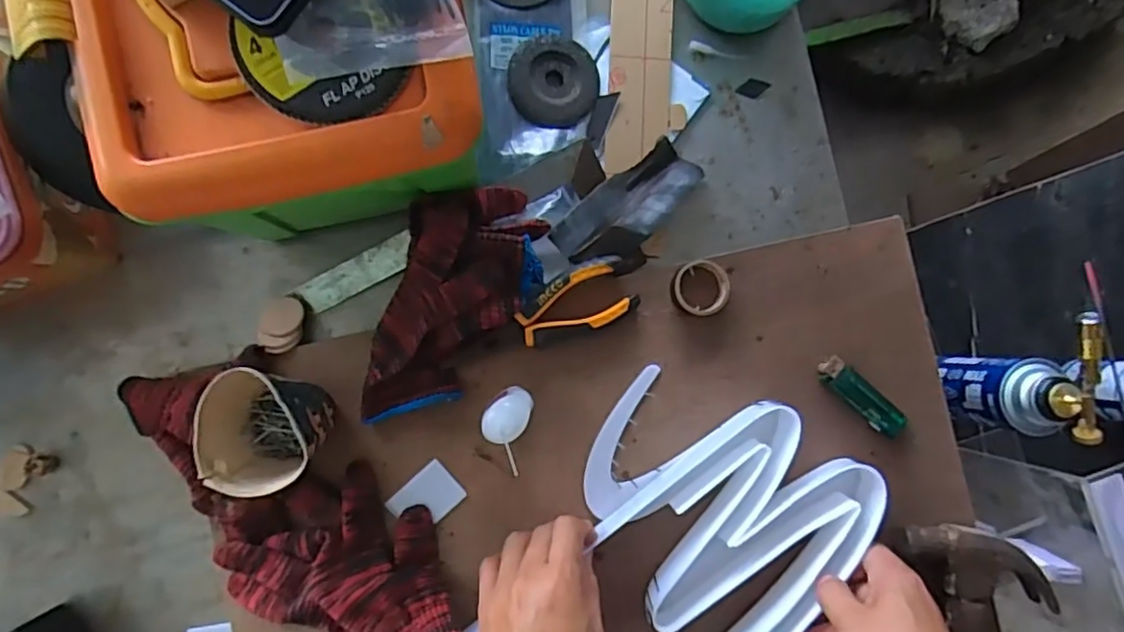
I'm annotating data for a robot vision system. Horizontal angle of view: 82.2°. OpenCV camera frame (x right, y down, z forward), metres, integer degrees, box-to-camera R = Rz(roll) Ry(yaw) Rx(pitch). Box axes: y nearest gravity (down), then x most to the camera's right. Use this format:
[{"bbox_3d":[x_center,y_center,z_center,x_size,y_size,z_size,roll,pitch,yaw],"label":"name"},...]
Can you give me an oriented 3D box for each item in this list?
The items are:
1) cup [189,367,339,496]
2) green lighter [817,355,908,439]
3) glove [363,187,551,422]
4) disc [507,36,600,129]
[{"bbox_3d":[-0.204,0.077,0.458,0.069,0.082,0.081,-3,90,-3],"label":"cup"},{"bbox_3d":[0.245,0.066,0.524,0.084,0.009,0.025,43,88,-2],"label":"green lighter"},{"bbox_3d":[-0.081,-0.006,0.487,0.103,0.048,0.204,20,89,-3],"label":"glove"},{"bbox_3d":[-0.006,-0.197,0.535,0.073,0.013,0.076,0,90,-3],"label":"disc"}]

